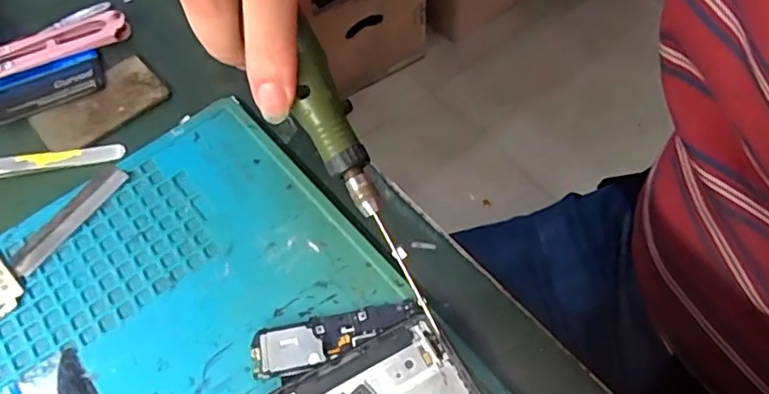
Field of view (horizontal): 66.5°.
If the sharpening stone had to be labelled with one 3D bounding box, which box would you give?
[{"bbox_3d":[-0.140,-0.045,0.289,0.060,0.005,0.036,-38,64,-21],"label":"sharpening stone"}]

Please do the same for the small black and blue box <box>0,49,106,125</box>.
[{"bbox_3d":[-0.171,-0.055,0.295,0.056,0.004,0.030,-20,59,-11],"label":"small black and blue box"}]

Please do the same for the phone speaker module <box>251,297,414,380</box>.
[{"bbox_3d":[-0.018,0.051,0.219,0.062,0.007,0.018,-13,58,-7],"label":"phone speaker module"}]

